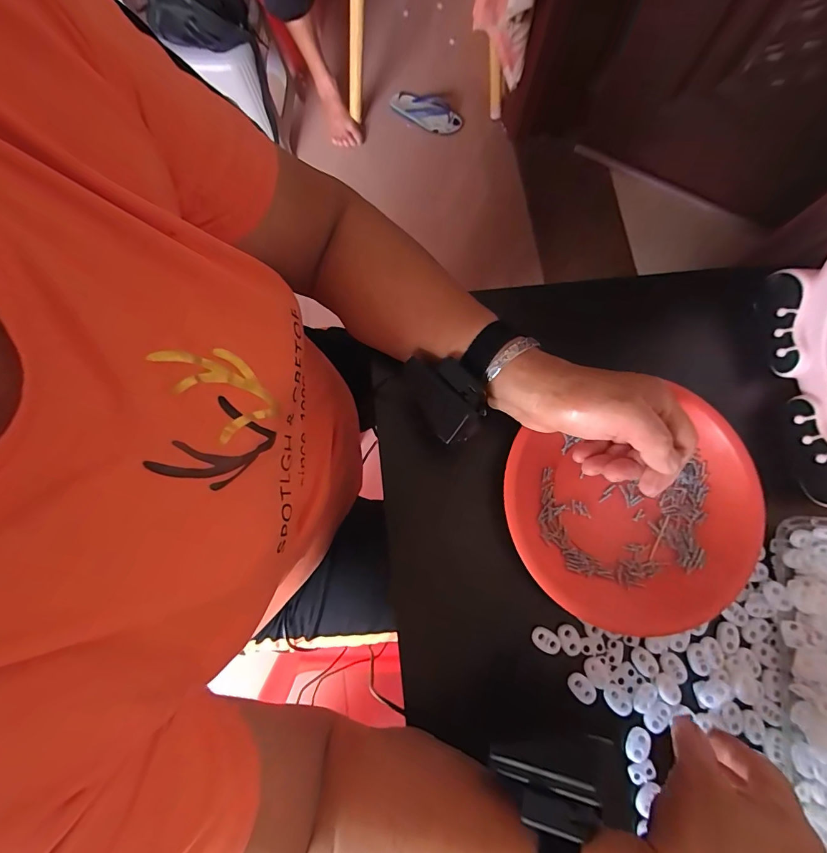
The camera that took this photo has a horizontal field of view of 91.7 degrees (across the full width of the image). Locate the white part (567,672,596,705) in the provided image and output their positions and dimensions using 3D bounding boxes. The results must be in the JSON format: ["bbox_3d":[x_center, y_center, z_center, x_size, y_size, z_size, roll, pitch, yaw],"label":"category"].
[{"bbox_3d":[0.128,0.199,0.304,0.015,0.005,0.022,-43,83,-8],"label":"white part"}]

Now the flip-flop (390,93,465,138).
[{"bbox_3d":[0.047,-1.038,1.308,0.233,0.044,0.100,26,80,4],"label":"flip-flop"}]

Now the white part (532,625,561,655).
[{"bbox_3d":[0.103,0.166,0.310,0.022,0.004,0.016,33,81,5],"label":"white part"}]

